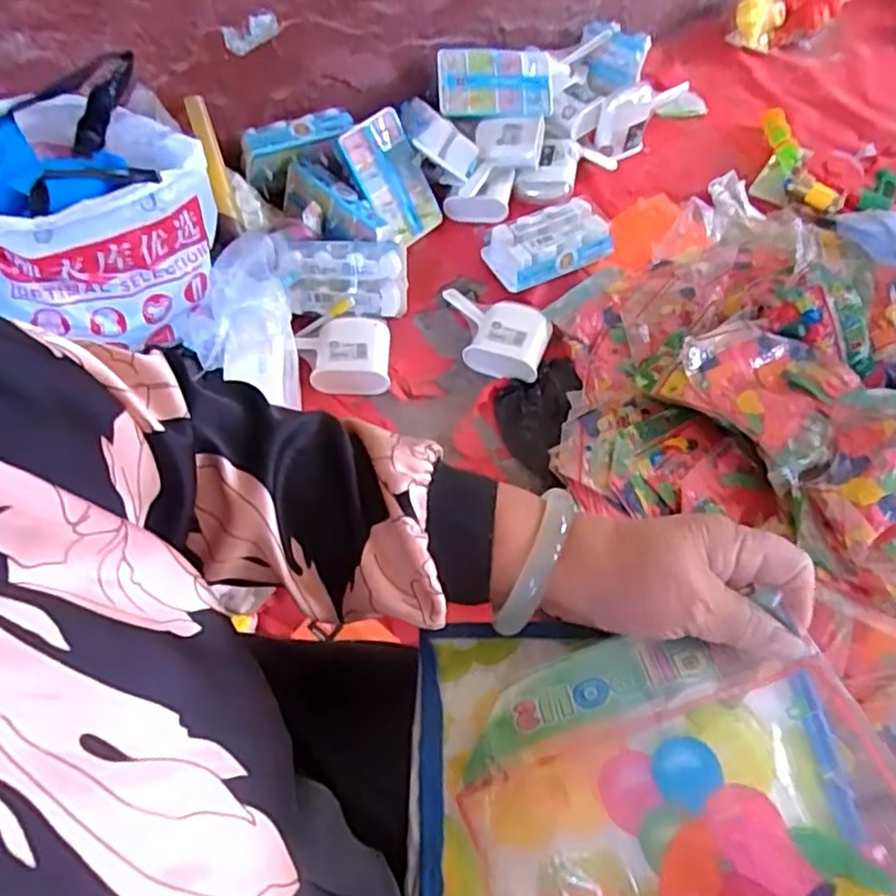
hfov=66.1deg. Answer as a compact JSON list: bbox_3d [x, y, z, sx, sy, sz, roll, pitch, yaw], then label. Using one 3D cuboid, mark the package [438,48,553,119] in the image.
[{"bbox_3d":[0.078,-0.598,1.118,0.188,0.037,0.117,-1,88,1],"label":"package"}]

